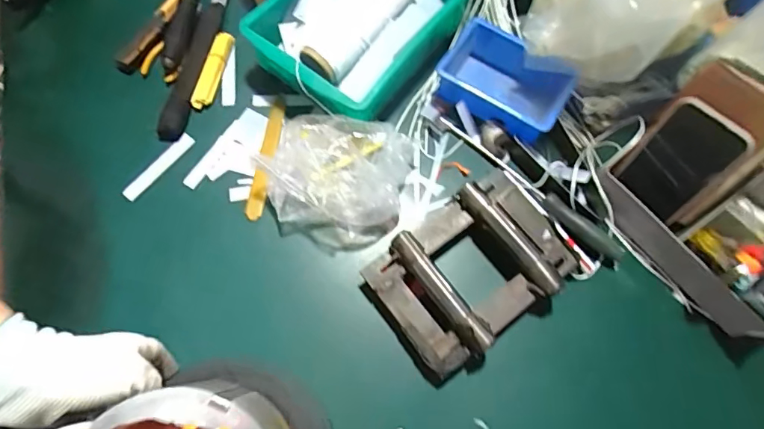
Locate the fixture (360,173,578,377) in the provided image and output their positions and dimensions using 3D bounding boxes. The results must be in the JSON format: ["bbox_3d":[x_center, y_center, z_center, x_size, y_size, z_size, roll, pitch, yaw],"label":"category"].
[{"bbox_3d":[0.095,0.055,0.483,0.211,0.051,0.140,-36,76,-12],"label":"fixture"}]

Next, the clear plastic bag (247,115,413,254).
[{"bbox_3d":[-0.054,-0.042,0.497,0.158,0.078,0.134,16,72,4],"label":"clear plastic bag"}]

